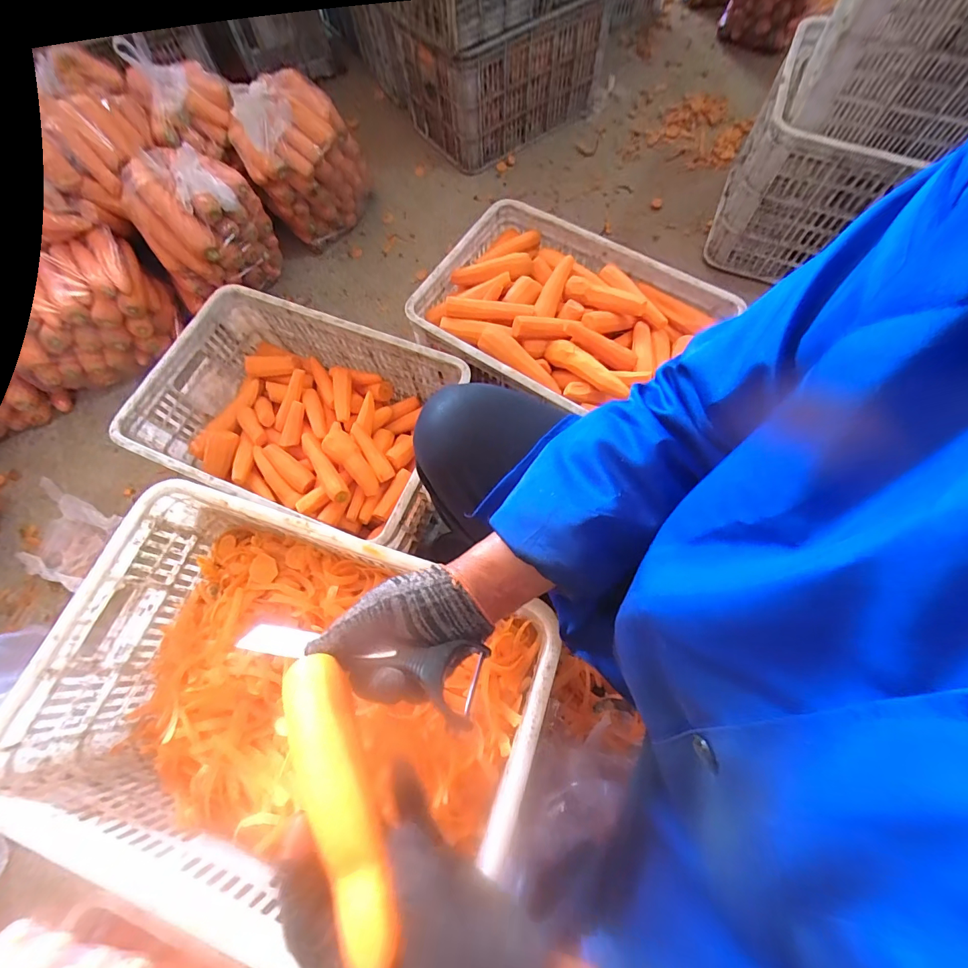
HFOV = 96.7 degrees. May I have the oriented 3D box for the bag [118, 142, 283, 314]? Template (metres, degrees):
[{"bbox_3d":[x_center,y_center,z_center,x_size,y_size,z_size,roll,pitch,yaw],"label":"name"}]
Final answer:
[{"bbox_3d":[-0.655,-0.586,1.026,0.196,0.262,0.252,18,71,9],"label":"bag"}]

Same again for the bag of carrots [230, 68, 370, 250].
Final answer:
[{"bbox_3d":[-0.450,-0.814,1.114,0.219,0.330,0.245,22,72,10],"label":"bag of carrots"}]

